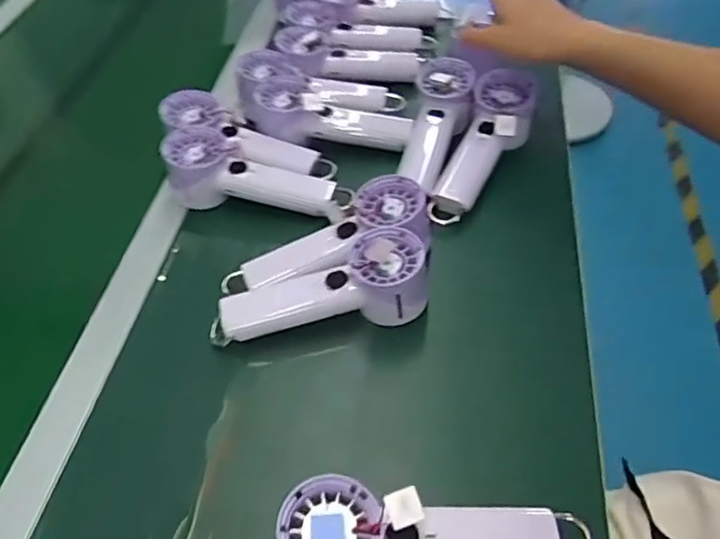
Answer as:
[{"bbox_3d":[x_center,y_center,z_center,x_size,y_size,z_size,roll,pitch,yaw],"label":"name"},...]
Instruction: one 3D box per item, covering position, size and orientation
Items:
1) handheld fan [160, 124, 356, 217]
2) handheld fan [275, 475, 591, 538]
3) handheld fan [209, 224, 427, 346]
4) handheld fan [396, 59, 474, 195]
[{"bbox_3d":[-0.110,-0.091,0.617,0.199,0.067,0.077,15,52,1],"label":"handheld fan"},{"bbox_3d":[0.049,0.167,0.369,0.198,0.041,0.069,7,49,-12],"label":"handheld fan"},{"bbox_3d":[-0.035,0.013,0.513,0.185,0.051,0.065,-8,50,-1],"label":"handheld fan"},{"bbox_3d":[0.085,-0.164,0.659,0.067,0.040,0.162,14,79,17],"label":"handheld fan"}]

